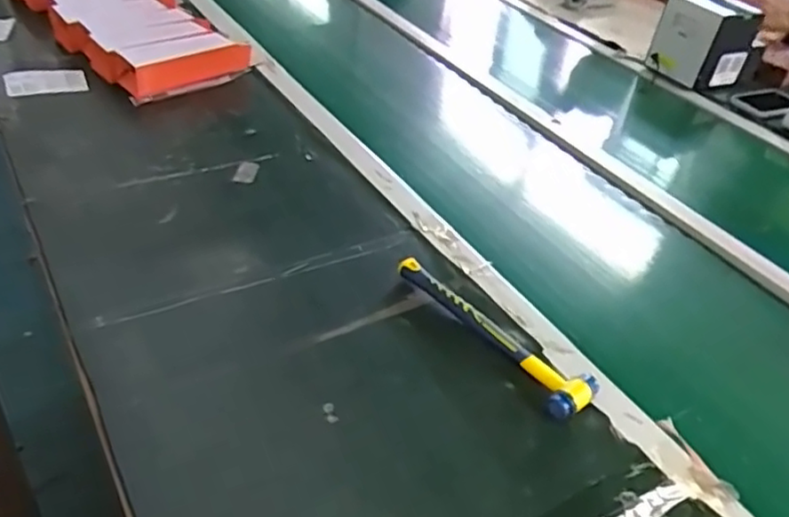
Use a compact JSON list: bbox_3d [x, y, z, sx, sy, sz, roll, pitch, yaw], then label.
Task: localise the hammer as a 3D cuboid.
[{"bbox_3d":[0.103,0.069,0.686,0.060,0.025,0.242,-23,48,-31],"label":"hammer"}]

